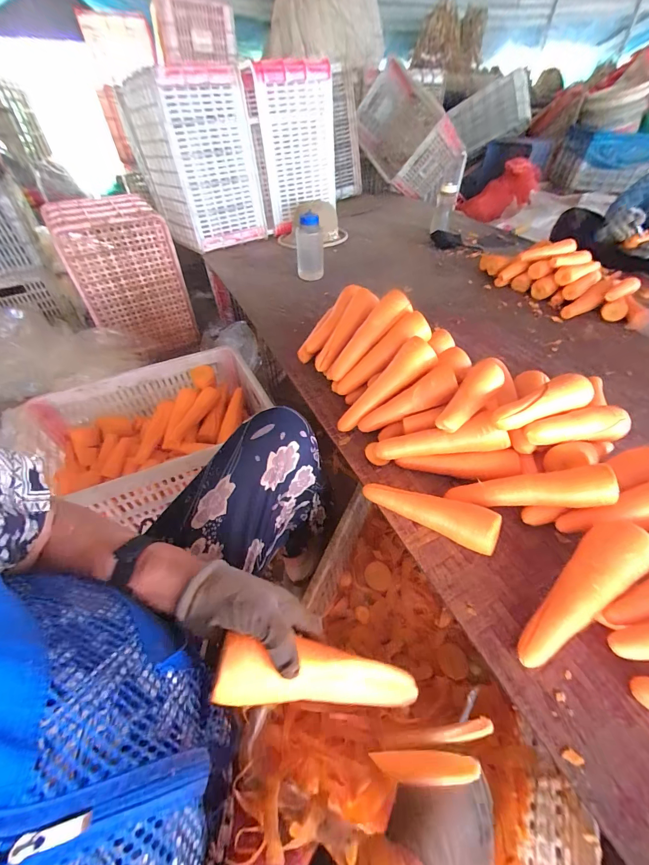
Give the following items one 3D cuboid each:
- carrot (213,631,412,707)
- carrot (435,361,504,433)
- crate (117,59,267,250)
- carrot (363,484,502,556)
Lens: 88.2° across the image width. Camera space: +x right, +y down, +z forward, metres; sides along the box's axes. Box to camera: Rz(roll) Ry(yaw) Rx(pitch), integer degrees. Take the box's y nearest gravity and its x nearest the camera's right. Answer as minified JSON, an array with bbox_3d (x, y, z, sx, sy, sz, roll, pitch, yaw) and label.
[{"bbox_3d":[0.002,0.232,0.320,0.209,0.038,0.044,21,42,-22],"label":"carrot"},{"bbox_3d":[0.221,-0.055,0.513,0.049,0.042,0.138,37,82,30],"label":"carrot"},{"bbox_3d":[-0.482,-1.018,1.276,0.342,0.476,0.362,-29,53,-24],"label":"crate"},{"bbox_3d":[0.148,0.107,0.476,0.183,0.054,0.045,25,52,22],"label":"carrot"}]

